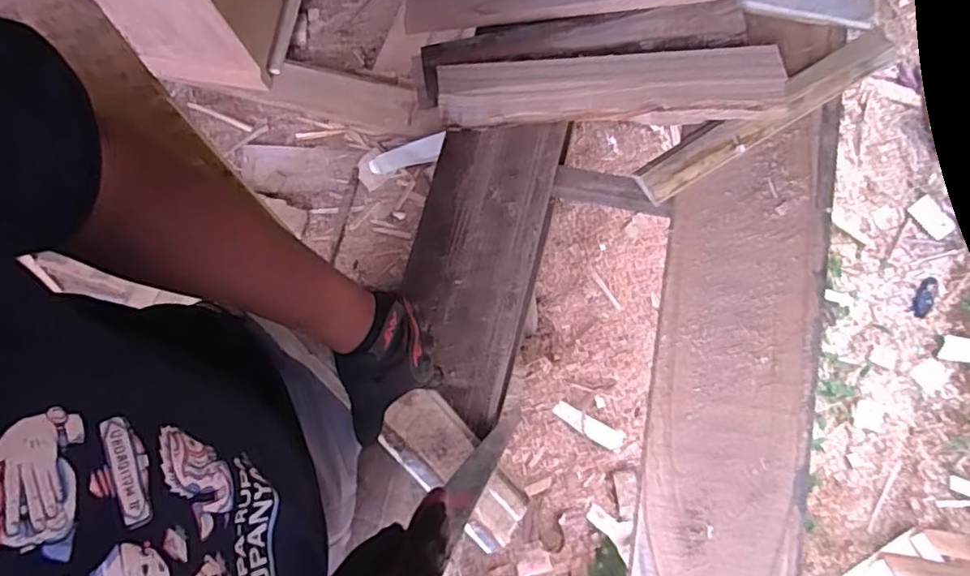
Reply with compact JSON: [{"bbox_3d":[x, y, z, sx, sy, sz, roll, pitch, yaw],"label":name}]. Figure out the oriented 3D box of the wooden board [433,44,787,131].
[{"bbox_3d":[0.154,-0.247,0.737,0.417,0.042,0.086,-3,77,1],"label":"wooden board"}]

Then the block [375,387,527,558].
[{"bbox_3d":[-0.031,0.202,0.645,0.074,0.027,0.216,-40,114,-7],"label":"block"}]

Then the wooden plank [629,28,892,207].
[{"bbox_3d":[0.350,-0.215,0.732,0.357,0.019,0.054,-31,97,-3],"label":"wooden plank"}]

